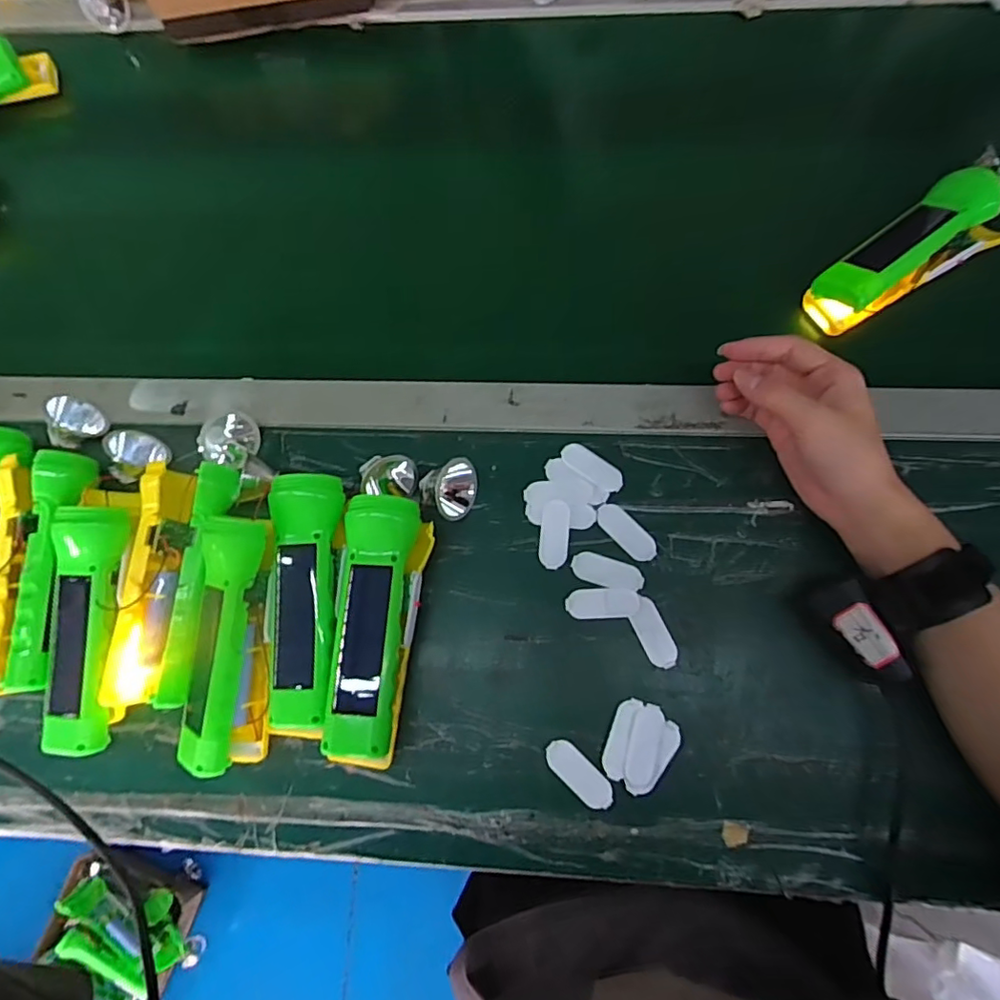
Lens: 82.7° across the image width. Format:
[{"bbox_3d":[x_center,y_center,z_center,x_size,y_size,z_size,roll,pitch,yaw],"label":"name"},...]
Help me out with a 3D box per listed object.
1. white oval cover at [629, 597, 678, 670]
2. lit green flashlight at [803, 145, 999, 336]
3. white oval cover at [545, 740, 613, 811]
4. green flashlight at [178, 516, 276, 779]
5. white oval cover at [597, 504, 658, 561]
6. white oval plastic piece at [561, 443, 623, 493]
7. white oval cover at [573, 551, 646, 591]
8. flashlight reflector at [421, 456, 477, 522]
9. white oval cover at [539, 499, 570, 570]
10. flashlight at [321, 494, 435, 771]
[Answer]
[{"bbox_3d":[0.106,0.092,0.392,0.021,0.005,0.048,-25,74,-4],"label":"white oval cover"},{"bbox_3d":[0.324,-0.195,0.436,0.176,0.049,0.065,-34,76,-5],"label":"lit green flashlight"},{"bbox_3d":[0.052,0.180,0.374,0.050,0.004,0.020,42,81,14],"label":"white oval cover"},{"bbox_3d":[-0.180,0.093,0.375,0.051,0.038,0.160,3,90,2],"label":"green flashlight"},{"bbox_3d":[0.092,0.023,0.410,0.020,0.004,0.050,-42,76,-8],"label":"white oval cover"},{"bbox_3d":[0.068,-0.024,0.423,0.050,0.005,0.018,36,79,13],"label":"white oval plastic piece"},{"bbox_3d":[0.076,0.052,0.403,0.050,0.004,0.020,19,76,9],"label":"white oval cover"},{"bbox_3d":[-0.036,-0.006,0.410,0.040,0.032,0.038,-11,74,1],"label":"flashlight reflector"},{"bbox_3d":[0.040,0.024,0.411,0.021,0.004,0.049,4,74,5],"label":"white oval cover"},{"bbox_3d":[-0.083,0.086,0.385,0.056,0.047,0.175,5,76,5],"label":"flashlight"}]

